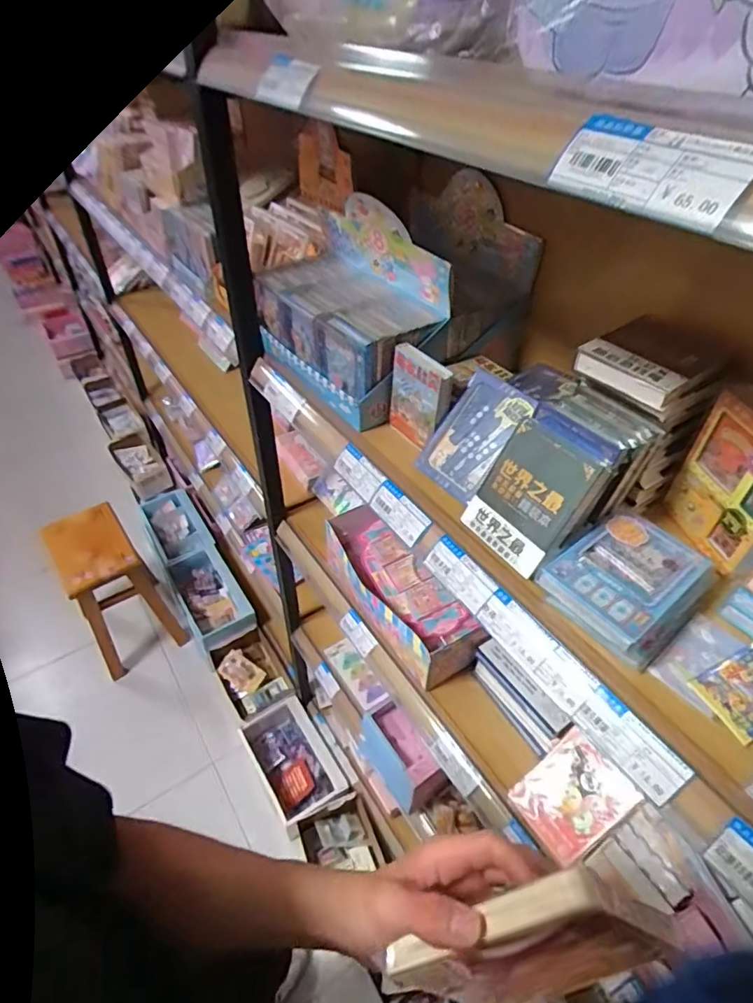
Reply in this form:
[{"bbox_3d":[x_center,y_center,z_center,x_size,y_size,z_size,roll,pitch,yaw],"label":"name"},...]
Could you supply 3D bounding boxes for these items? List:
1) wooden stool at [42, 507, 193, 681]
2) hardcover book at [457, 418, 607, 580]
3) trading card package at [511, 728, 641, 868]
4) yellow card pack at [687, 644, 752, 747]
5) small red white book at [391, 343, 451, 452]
[{"bbox_3d":[-0.811,0.286,1.660,0.237,0.446,0.299,-28,51,-27],"label":"wooden stool"},{"bbox_3d":[0.138,-0.003,0.484,0.009,0.118,0.089,4,35,-48],"label":"hardcover book"},{"bbox_3d":[0.239,0.359,0.646,0.124,0.020,0.098,-44,60,4],"label":"trading card package"},{"bbox_3d":[0.297,0.147,0.417,0.086,0.005,0.052,-19,47,-19],"label":"yellow card pack"},{"bbox_3d":[0.047,-0.117,0.603,0.018,0.100,0.080,-24,46,-29],"label":"small red white book"}]

